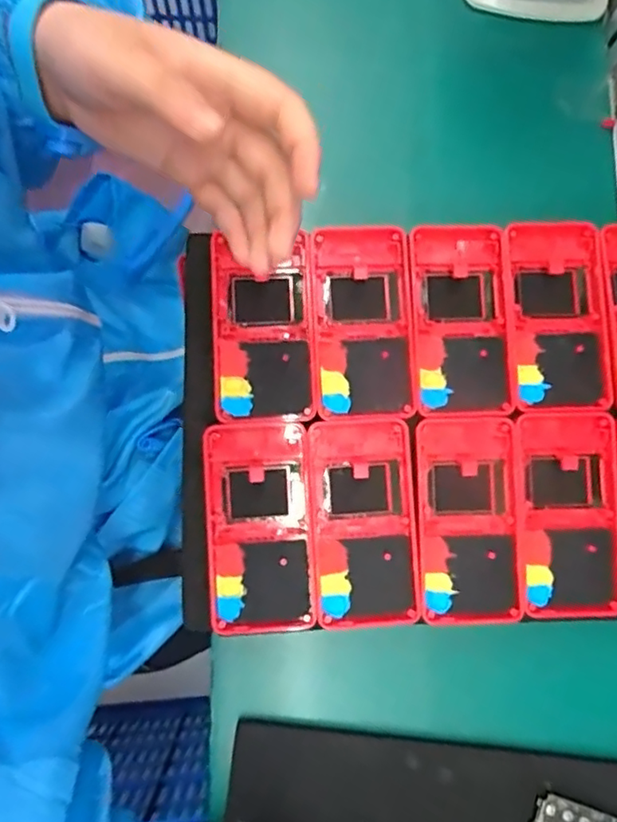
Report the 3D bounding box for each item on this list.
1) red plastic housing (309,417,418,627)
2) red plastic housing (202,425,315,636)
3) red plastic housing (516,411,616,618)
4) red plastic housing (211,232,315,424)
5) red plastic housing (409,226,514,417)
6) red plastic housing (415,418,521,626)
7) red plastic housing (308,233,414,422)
[{"bbox_3d":[0.033,0.067,0.347,0.061,0.016,0.119,-4,84,2],"label":"red plastic housing"},{"bbox_3d":[-0.030,0.069,0.344,0.059,0.014,0.119,-4,84,2],"label":"red plastic housing"},{"bbox_3d":[0.160,0.063,0.355,0.062,0.016,0.120,-2,84,2],"label":"red plastic housing"},{"bbox_3d":[-0.029,-0.049,0.363,0.060,0.020,0.113,-2,80,-2],"label":"red plastic housing"},{"bbox_3d":[0.097,-0.056,0.365,0.060,0.016,0.117,-2,84,2],"label":"red plastic housing"},{"bbox_3d":[0.097,0.067,0.355,0.060,0.022,0.120,-1,84,2],"label":"red plastic housing"},{"bbox_3d":[0.034,-0.055,0.363,0.061,0.012,0.119,-2,84,2],"label":"red plastic housing"}]

